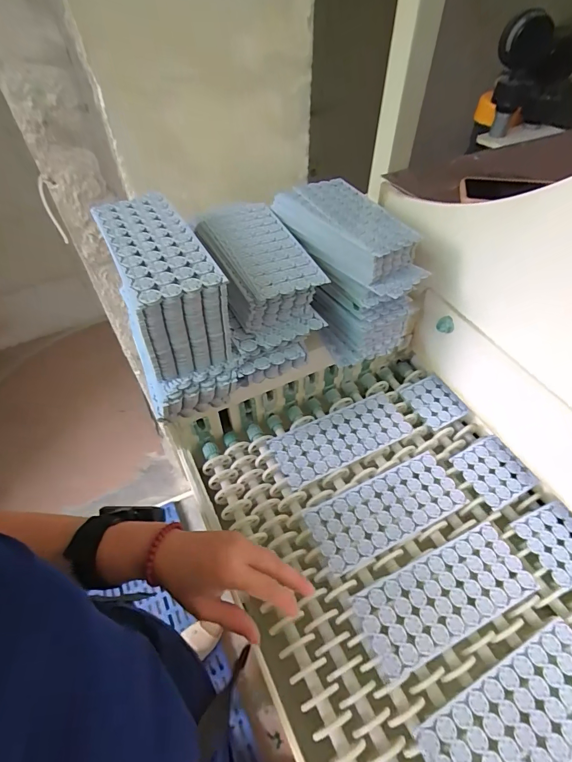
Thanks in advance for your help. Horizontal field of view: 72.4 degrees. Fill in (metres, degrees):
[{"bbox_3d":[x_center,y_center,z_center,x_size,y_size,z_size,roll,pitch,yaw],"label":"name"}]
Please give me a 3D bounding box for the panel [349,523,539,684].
[{"bbox_3d":[0.178,0.239,0.438,0.200,0.004,0.081,-20,54,-15],"label":"panel"}]

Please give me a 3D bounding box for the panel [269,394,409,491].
[{"bbox_3d":[0.082,0.082,0.572,0.200,0.008,0.084,-22,54,-16],"label":"panel"}]

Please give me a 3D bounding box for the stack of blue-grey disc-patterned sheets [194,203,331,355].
[{"bbox_3d":[-0.038,-0.144,0.502,0.112,0.057,0.224,-17,53,-13],"label":"stack of blue-grey disc-patterned sheets"}]

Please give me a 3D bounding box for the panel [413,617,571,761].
[{"bbox_3d":[0.225,0.322,0.373,0.199,0.009,0.080,-22,54,-17],"label":"panel"}]

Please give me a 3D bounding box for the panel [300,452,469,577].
[{"bbox_3d":[0.129,0.163,0.501,0.202,0.004,0.084,-19,53,-15],"label":"panel"}]

